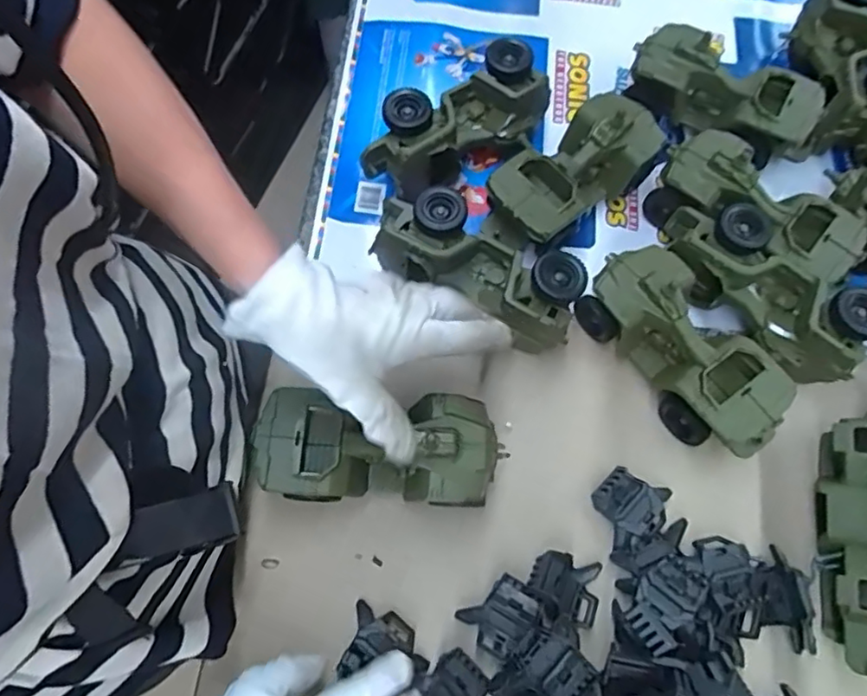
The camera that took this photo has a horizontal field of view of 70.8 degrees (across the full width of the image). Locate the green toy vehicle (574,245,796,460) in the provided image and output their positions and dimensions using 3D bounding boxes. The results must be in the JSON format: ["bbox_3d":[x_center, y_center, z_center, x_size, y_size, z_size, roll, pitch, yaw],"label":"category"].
[{"bbox_3d":[0.209,0.002,0.515,0.081,0.073,0.186,-34,74,-13],"label":"green toy vehicle"}]

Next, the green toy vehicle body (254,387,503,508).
[{"bbox_3d":[-0.042,0.079,0.471,0.177,0.080,0.076,2,70,0],"label":"green toy vehicle body"}]

